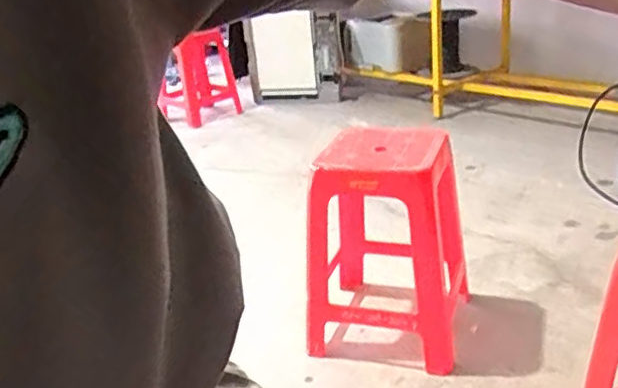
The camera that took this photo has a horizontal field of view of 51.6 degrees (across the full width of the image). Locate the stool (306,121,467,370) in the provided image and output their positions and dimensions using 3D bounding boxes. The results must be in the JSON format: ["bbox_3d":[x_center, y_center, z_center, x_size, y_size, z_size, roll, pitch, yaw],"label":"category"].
[{"bbox_3d":[0.176,0.105,1.454,0.322,0.469,0.347,2,25,20],"label":"stool"}]

